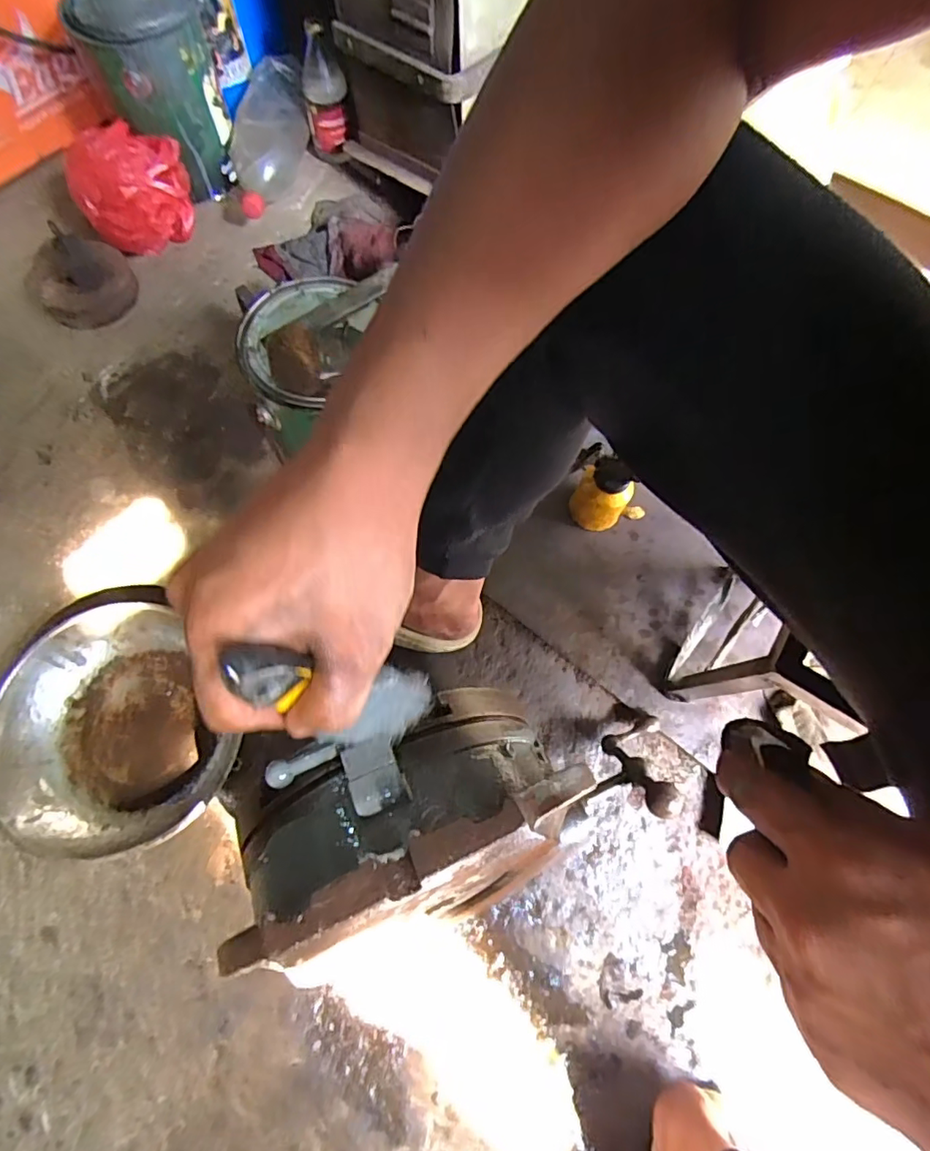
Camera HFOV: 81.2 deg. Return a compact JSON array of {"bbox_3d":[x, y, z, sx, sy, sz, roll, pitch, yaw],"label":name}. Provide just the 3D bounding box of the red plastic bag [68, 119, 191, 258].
[{"bbox_3d":[-0.507,-0.587,0.843,0.168,0.134,0.163,-28,72,-11],"label":"red plastic bag"}]

